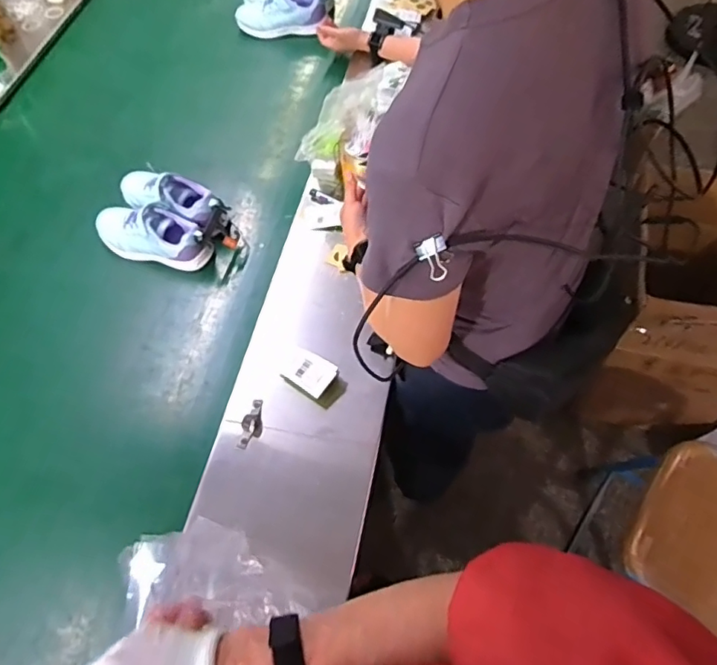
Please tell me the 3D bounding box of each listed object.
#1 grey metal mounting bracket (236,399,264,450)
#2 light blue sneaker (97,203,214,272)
[{"bbox_3d":[-0.160,0.140,0.830,0.031,0.009,0.077,10,62,9],"label":"grey metal mounting bracket"},{"bbox_3d":[-0.380,-0.181,1.010,0.229,0.080,0.094,12,62,10],"label":"light blue sneaker"}]

